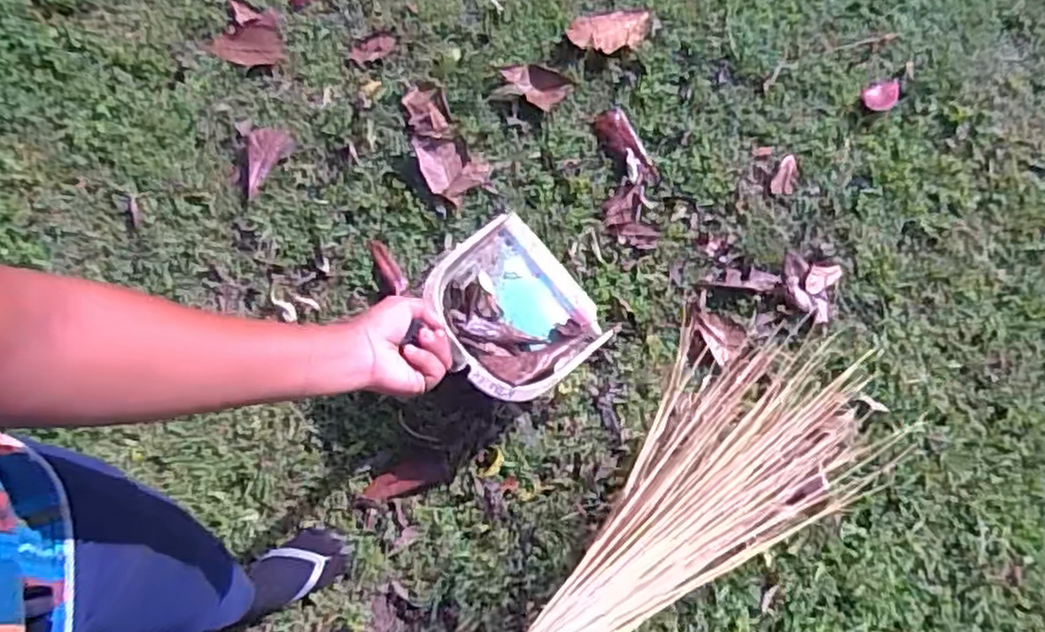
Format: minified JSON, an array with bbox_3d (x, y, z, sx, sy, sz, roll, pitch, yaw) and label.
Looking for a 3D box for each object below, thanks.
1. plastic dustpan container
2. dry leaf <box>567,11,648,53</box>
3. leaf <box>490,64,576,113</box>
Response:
[{"bbox_3d":[-0.017,-0.009,1.132,0.240,0.075,0.262,-40,72,-15],"label":"plastic dustpan container"},{"bbox_3d":[0.185,-0.601,1.482,0.177,0.021,0.110,-10,67,-5],"label":"dry leaf"},{"bbox_3d":[0.020,-0.467,1.436,0.149,0.026,0.092,11,67,5],"label":"leaf"}]

